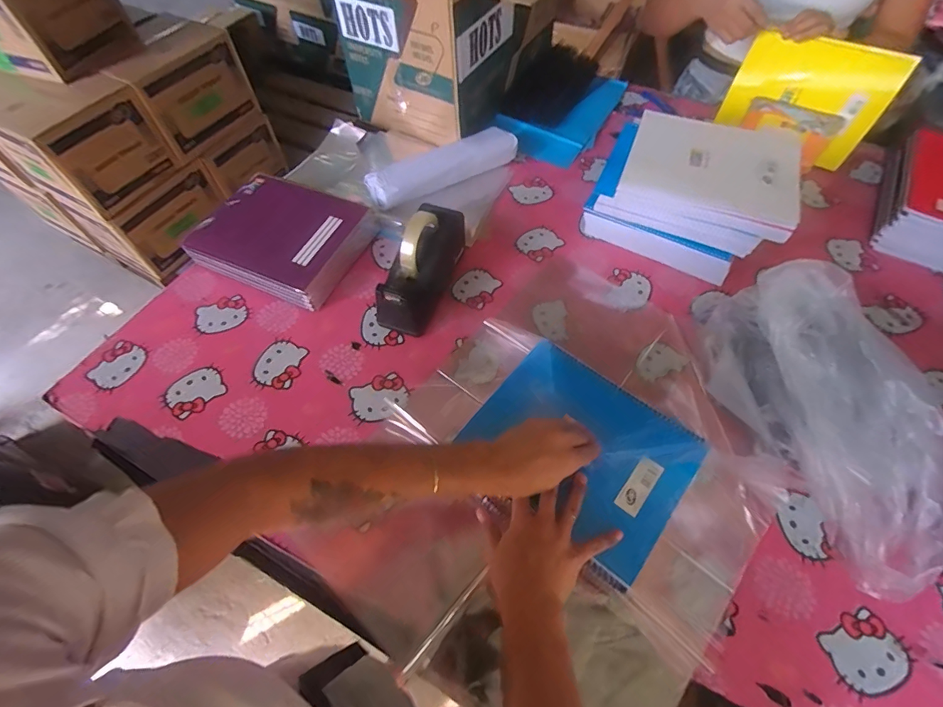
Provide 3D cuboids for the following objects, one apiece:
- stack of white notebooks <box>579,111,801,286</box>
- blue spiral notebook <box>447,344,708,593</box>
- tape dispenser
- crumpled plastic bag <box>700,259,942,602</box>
[{"bbox_3d":[0.367,-0.268,0.746,0.285,0.155,0.207,24,63,15],"label":"stack of white notebooks"},{"bbox_3d":[0.125,0.119,0.532,0.246,0.020,0.220,34,64,21],"label":"blue spiral notebook"},{"bbox_3d":[-0.080,-0.139,0.690,0.076,0.127,0.198,20,62,13],"label":"tape dispenser"},{"bbox_3d":[0.410,0.077,0.520,0.122,0.149,0.357,-16,70,-9],"label":"crumpled plastic bag"}]

